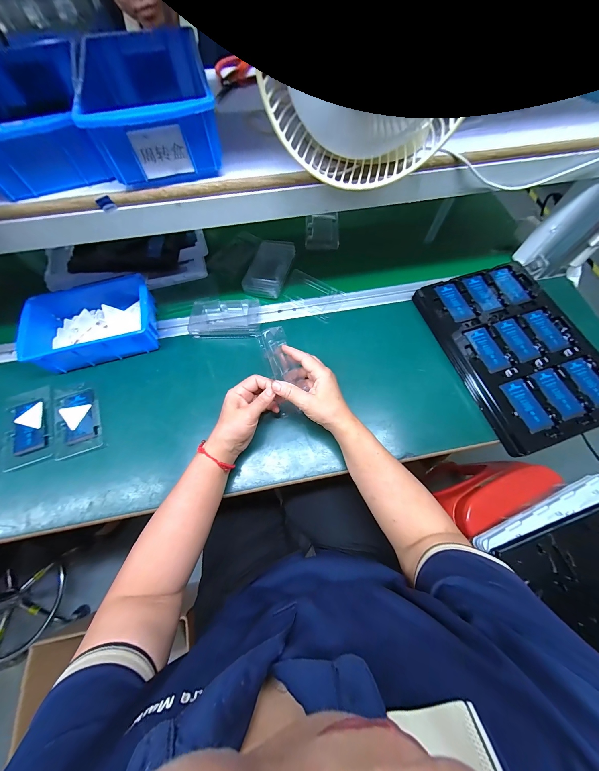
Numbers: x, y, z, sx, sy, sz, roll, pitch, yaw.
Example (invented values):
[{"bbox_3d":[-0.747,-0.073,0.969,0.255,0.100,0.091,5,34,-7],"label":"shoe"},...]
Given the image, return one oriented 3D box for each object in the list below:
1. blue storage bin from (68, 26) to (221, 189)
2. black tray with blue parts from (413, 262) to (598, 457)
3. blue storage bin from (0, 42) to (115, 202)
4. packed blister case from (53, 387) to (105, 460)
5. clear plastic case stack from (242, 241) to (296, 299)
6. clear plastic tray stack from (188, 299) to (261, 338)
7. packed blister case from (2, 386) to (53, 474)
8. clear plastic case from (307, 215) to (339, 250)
[{"bbox_3d":[-0.173,-0.326,0.315,0.139,0.070,0.194,-22,68,-9],"label":"blue storage bin"},{"bbox_3d":[0.382,-0.069,0.474,0.223,0.031,0.330,-17,68,-7],"label":"black tray with blue parts"},{"bbox_3d":[-0.297,-0.302,0.302,0.120,0.068,0.212,-17,68,-7],"label":"blue storage bin"},{"bbox_3d":[-0.370,0.060,0.445,0.069,0.018,0.110,-17,68,-7],"label":"packed blister case"},{"bbox_3d":[-0.060,-0.242,0.545,0.078,0.030,0.125,15,67,7],"label":"clear plastic case stack"},{"bbox_3d":[-0.139,-0.129,0.504,0.125,0.025,0.083,1,67,0],"label":"clear plastic tray stack"},{"bbox_3d":[-0.440,0.066,0.433,0.073,0.016,0.122,-16,68,-7],"label":"packed blister case"},{"bbox_3d":[0.052,-0.352,0.605,0.074,0.013,0.110,1,67,1],"label":"clear plastic case"}]

